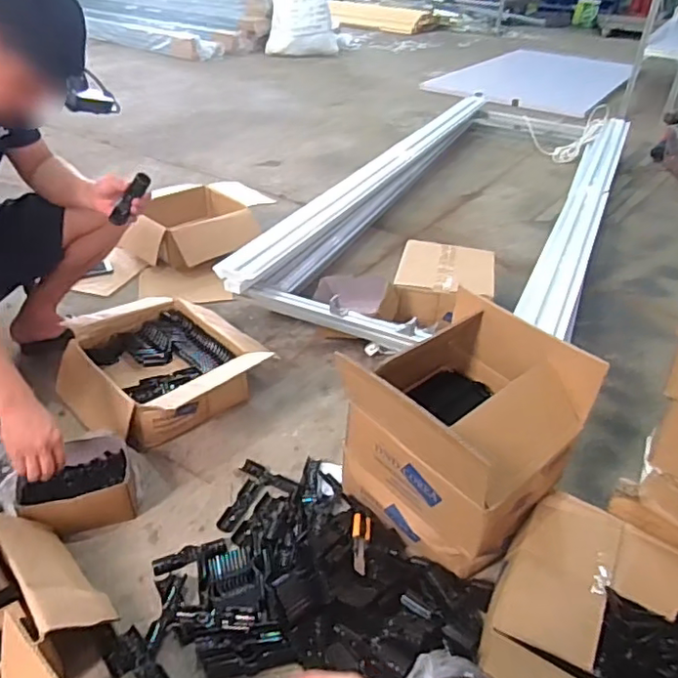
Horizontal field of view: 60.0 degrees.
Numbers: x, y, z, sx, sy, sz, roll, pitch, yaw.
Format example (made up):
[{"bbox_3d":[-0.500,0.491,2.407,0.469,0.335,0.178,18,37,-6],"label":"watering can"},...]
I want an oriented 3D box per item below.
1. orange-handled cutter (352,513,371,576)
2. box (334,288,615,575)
[{"bbox_3d":[0.039,0.362,1.042,0.032,0.014,0.153,4,21,2],"label":"orange-handled cutter"},{"bbox_3d":[0.203,0.174,1.061,0.310,0.355,0.334,-26,44,-36],"label":"box"}]

